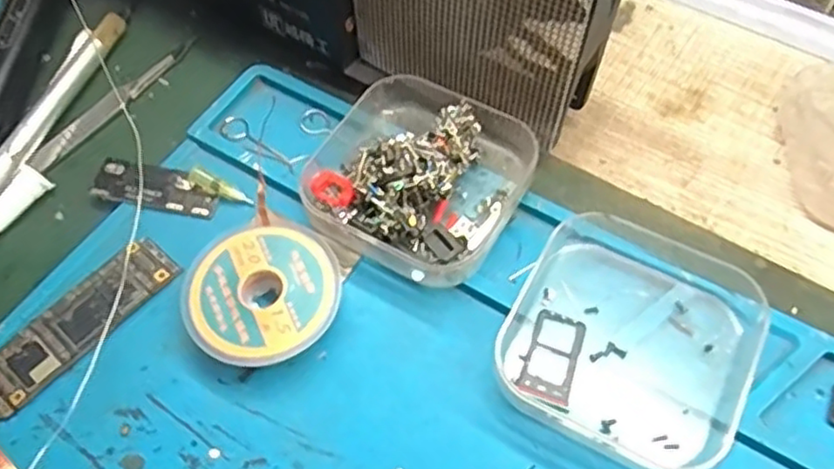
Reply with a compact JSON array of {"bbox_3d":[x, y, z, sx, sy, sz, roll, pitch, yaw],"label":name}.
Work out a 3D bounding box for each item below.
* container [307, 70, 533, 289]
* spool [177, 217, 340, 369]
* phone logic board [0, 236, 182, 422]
[{"bbox_3d":[0.001,-0.022,0.221,0.064,0.025,0.065,27,63,16],"label":"container"},{"bbox_3d":[-0.045,0.019,0.204,0.044,0.014,0.044,-1,59,1],"label":"spool"},{"bbox_3d":[-0.101,0.026,0.206,0.019,0.005,0.062,38,67,21],"label":"phone logic board"}]

